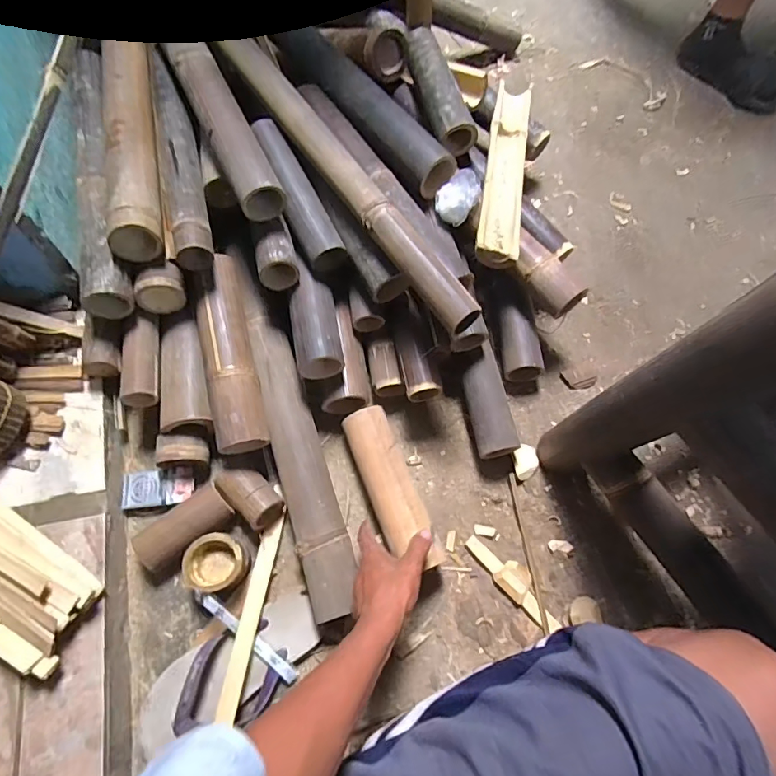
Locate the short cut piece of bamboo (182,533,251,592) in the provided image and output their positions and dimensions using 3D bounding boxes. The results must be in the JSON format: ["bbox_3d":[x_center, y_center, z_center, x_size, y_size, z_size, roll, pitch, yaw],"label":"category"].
[{"bbox_3d":[-0.231,0.238,0.632,0.080,0.069,0.073,9,68,0],"label":"short cut piece of bamboo"}]

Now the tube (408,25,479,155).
[{"bbox_3d":[0.083,-0.520,0.799,0.058,0.051,0.254,-15,70,-9],"label":"tube"}]

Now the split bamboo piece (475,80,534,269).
[{"bbox_3d":[0.196,-0.365,0.763,0.066,0.043,0.413,12,68,2],"label":"split bamboo piece"}]

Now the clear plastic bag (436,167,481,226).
[{"bbox_3d":[0.112,-0.306,0.734,0.057,0.048,0.072,29,69,9],"label":"clear plastic bag"}]

